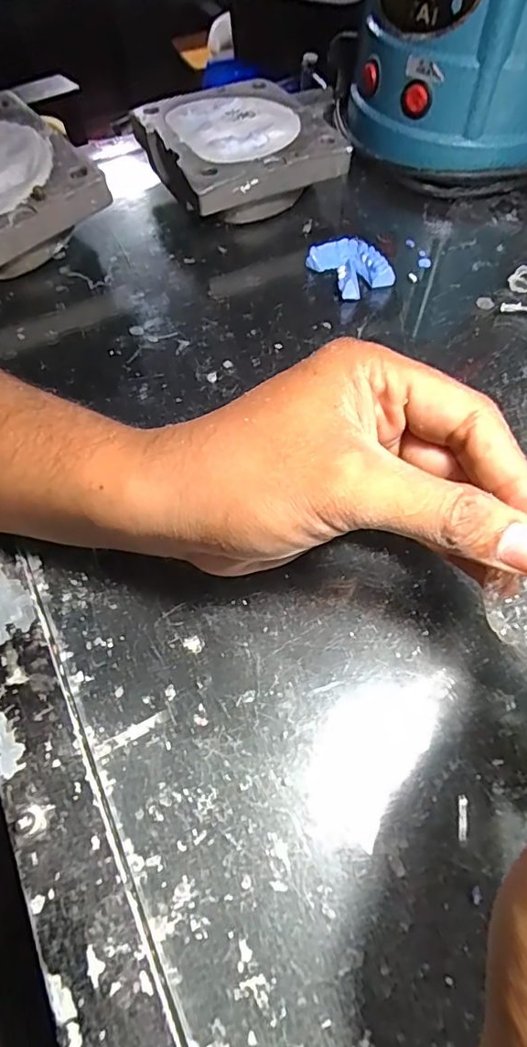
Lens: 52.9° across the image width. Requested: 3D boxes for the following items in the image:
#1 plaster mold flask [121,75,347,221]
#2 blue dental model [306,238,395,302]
[{"bbox_3d":[-0.014,-0.265,0.382,0.131,0.046,0.125,-23,61,-12],"label":"plaster mold flask"},{"bbox_3d":[0.056,-0.164,0.340,0.038,0.017,0.047,-25,62,-13],"label":"blue dental model"}]

